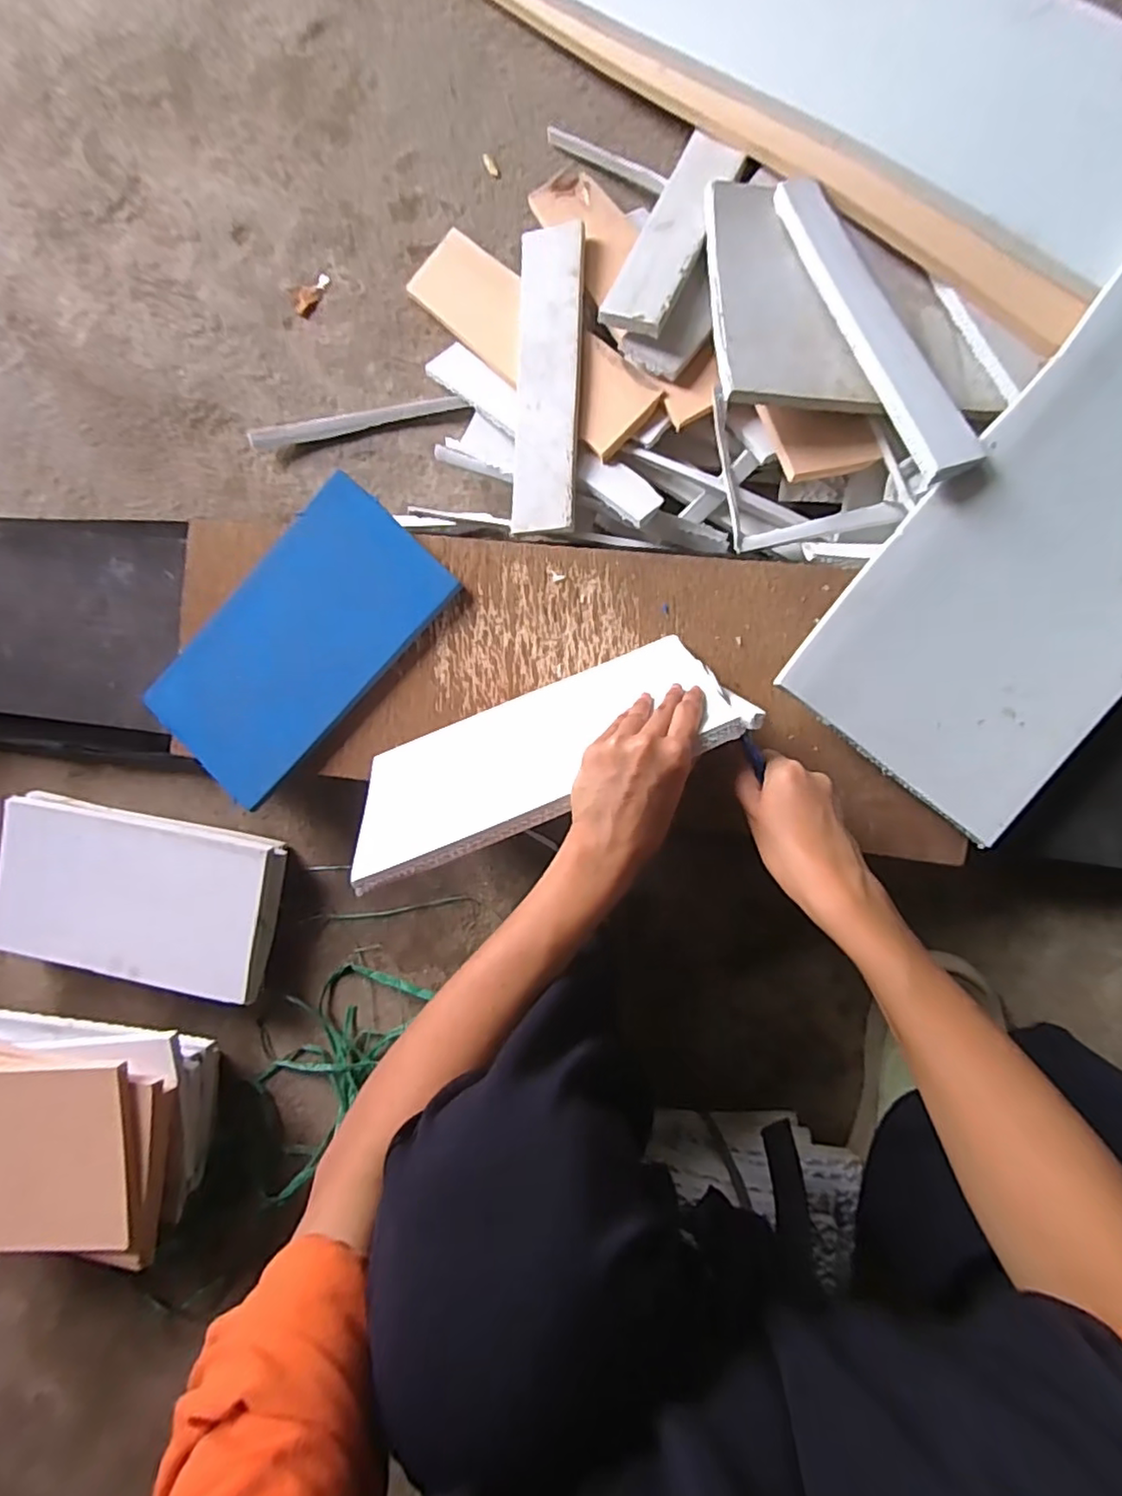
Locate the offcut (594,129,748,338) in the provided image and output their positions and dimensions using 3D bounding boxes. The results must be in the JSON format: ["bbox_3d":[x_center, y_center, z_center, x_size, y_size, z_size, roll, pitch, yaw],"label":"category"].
[{"bbox_3d":[0.098,-0.446,0.530,0.060,0.016,0.221,20,78,7],"label":"offcut"}]

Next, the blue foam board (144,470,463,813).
[{"bbox_3d":[-0.242,-0.097,0.565,0.156,0.019,0.282,45,95,6],"label":"blue foam board"}]

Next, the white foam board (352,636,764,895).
[{"bbox_3d":[-0.020,-0.001,0.476,0.291,0.161,0.010,-23,124,6],"label":"white foam board"}]

